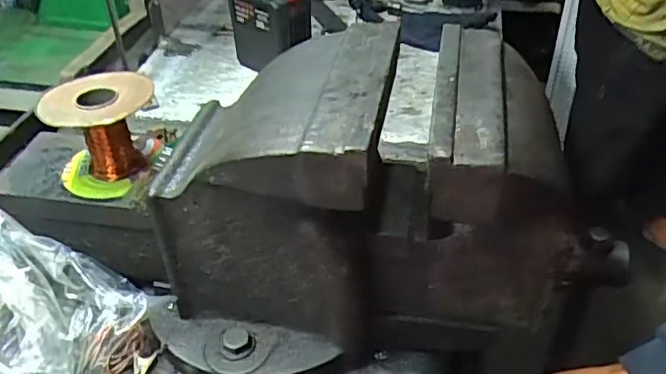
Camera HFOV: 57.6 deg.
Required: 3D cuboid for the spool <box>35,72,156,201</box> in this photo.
[{"bbox_3d":[-0.209,-0.051,0.557,0.096,0.083,0.099,-12,40,-12],"label":"spool"}]

